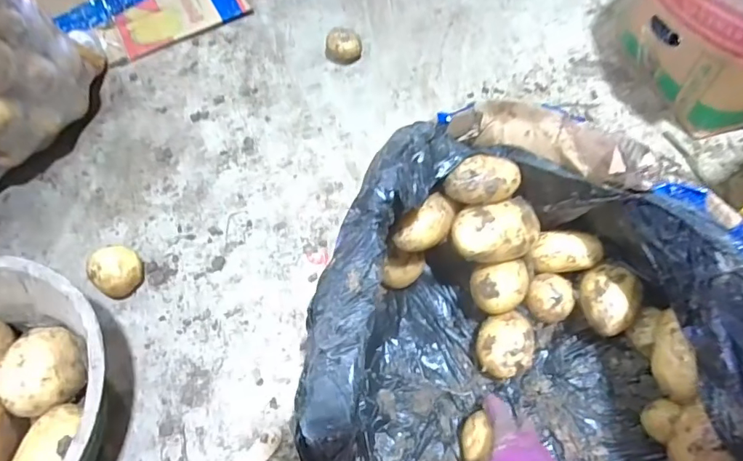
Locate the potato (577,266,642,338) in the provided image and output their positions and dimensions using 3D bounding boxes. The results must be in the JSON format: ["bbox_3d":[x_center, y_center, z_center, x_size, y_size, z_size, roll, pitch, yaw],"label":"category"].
[{"bbox_3d":[0.286,0.081,0.554,0.050,0.049,0.077,-8,63,-3],"label":"potato"}]

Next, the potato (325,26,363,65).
[{"bbox_3d":[-0.051,-0.340,0.855,0.065,0.050,0.046,-6,63,-1],"label":"potato"}]

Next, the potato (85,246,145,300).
[{"bbox_3d":[-0.359,0.057,0.663,0.072,0.051,0.063,34,69,18],"label":"potato"}]

